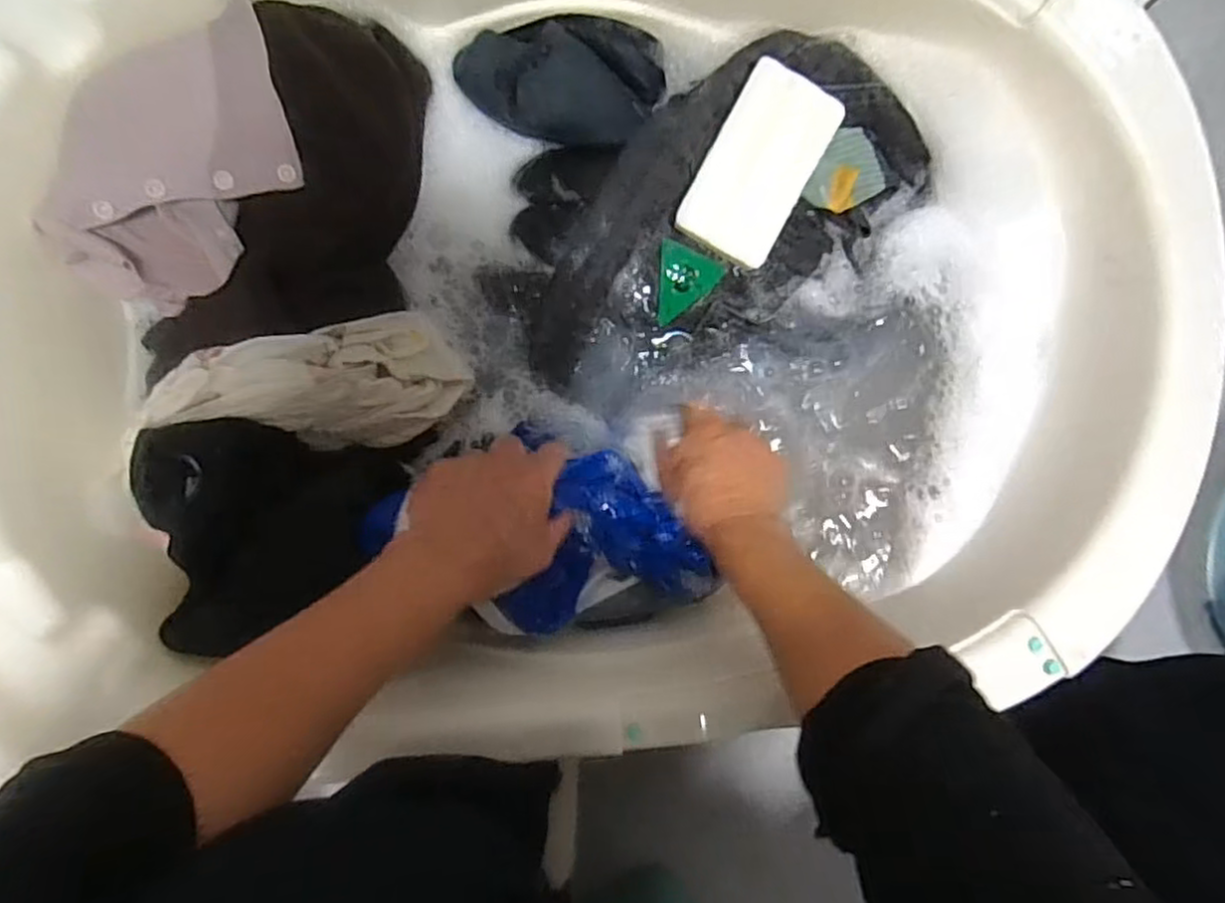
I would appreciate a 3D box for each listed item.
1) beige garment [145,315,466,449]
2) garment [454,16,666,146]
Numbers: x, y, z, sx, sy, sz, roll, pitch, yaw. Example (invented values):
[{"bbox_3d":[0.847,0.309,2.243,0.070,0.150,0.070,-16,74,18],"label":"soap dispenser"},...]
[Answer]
[{"bbox_3d":[-0.185,-0.043,0.452,0.188,0.038,0.083,-7,97,-27],"label":"beige garment"},{"bbox_3d":[-0.033,-0.247,0.469,0.132,0.034,0.071,4,94,-7],"label":"garment"}]

